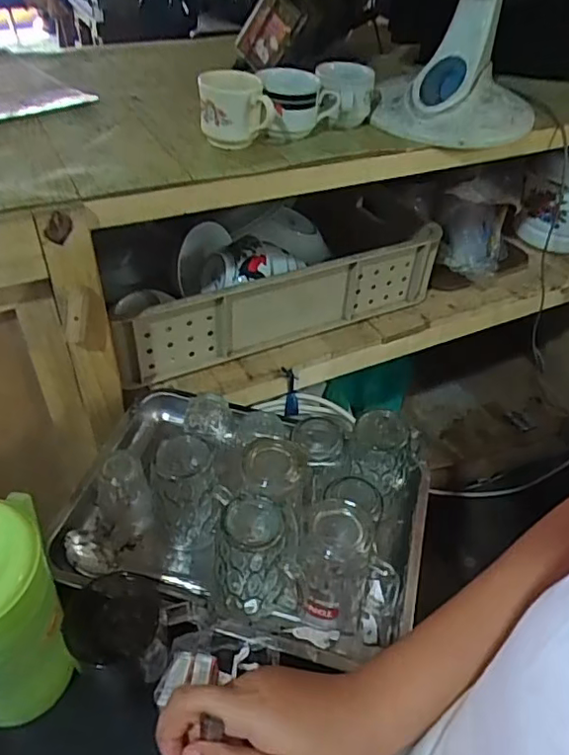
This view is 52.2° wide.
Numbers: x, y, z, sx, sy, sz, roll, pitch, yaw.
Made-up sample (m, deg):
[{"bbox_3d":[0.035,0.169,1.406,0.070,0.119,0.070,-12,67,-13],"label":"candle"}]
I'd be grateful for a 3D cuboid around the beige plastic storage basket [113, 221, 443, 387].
[{"bbox_3d":[0.016,-0.116,0.920,0.566,0.131,0.039,-21,50,-25],"label":"beige plastic storage basket"}]

